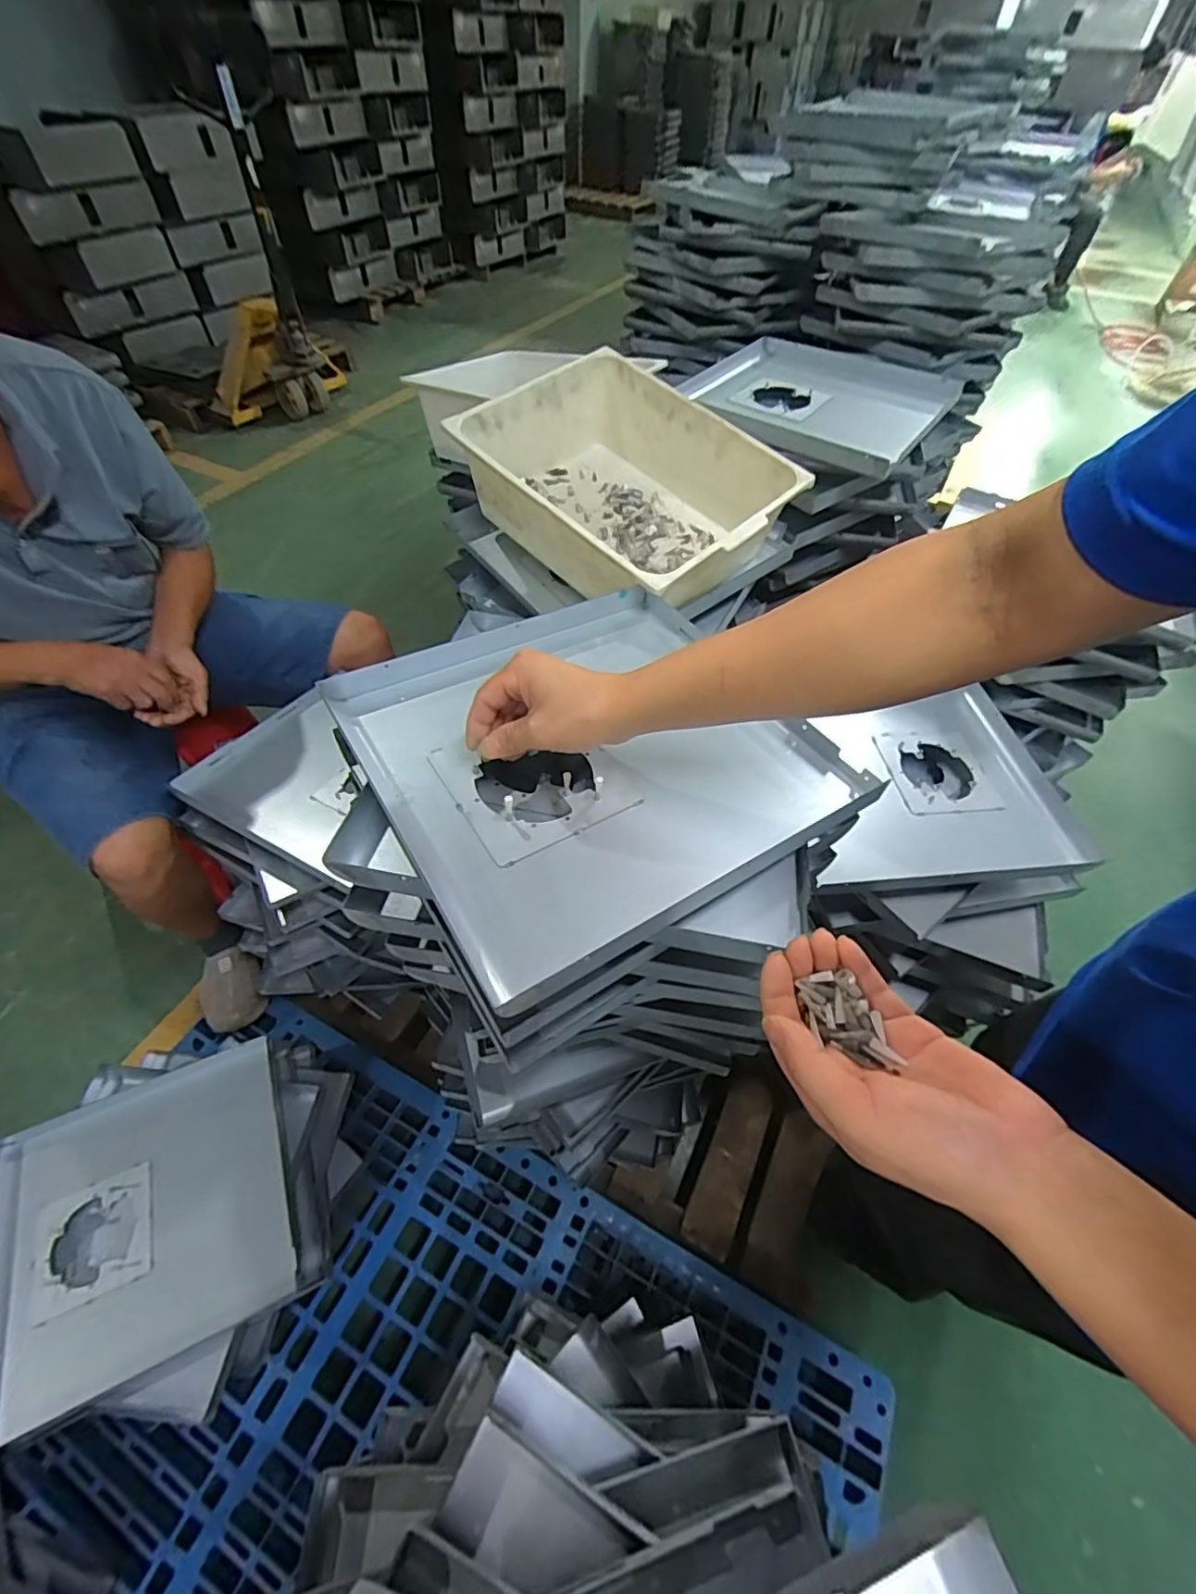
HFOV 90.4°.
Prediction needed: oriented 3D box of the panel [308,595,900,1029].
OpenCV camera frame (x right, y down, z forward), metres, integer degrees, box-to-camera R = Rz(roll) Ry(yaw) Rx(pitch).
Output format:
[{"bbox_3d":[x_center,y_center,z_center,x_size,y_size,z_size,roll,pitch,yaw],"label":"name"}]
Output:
[{"bbox_3d":[-0.001,-0.045,0.495,0.344,0.045,0.324,-25,58,-21],"label":"panel"}]

